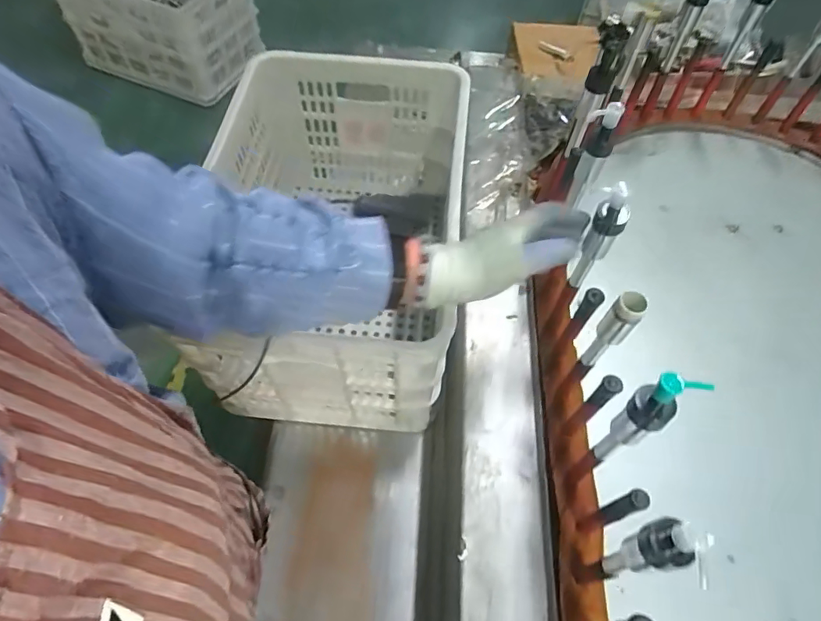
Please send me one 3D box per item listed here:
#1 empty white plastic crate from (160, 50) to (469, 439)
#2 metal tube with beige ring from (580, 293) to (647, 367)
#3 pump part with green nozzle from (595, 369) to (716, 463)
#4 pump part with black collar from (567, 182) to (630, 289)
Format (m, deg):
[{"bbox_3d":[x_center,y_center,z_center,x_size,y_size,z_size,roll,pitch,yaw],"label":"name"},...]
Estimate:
[{"bbox_3d":[-0.121,-0.120,0.805,0.389,0.296,0.536,5,59,0],"label":"empty white plastic crate"},{"bbox_3d":[0.190,0.023,0.476,0.025,0.124,0.024,36,64,17],"label":"metal tube with beige ring"},{"bbox_3d":[0.184,0.092,0.413,0.027,0.164,0.030,-29,65,-19],"label":"pump part with green nozzle"},{"bbox_3d":[0.191,-0.070,0.517,0.028,0.153,0.023,14,59,5],"label":"pump part with black collar"}]

